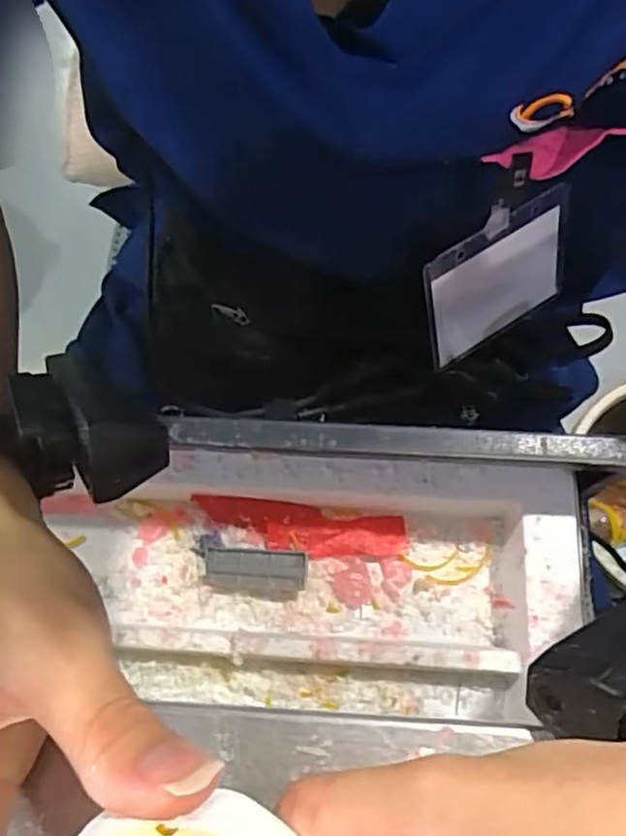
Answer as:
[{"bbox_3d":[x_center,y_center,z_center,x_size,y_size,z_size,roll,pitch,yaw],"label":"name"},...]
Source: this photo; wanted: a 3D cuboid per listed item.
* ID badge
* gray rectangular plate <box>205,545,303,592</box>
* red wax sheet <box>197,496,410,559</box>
[{"bbox_3d":[0.108,-0.081,0.387,0.101,0.090,0.006,-30,49,-14],"label":"ID badge"},{"bbox_3d":[-0.034,0.088,0.386,0.058,0.014,0.021,6,73,4],"label":"gray rectangular plate"},{"bbox_3d":[-0.007,0.064,0.388,0.121,0.023,0.028,6,73,4],"label":"red wax sheet"}]

